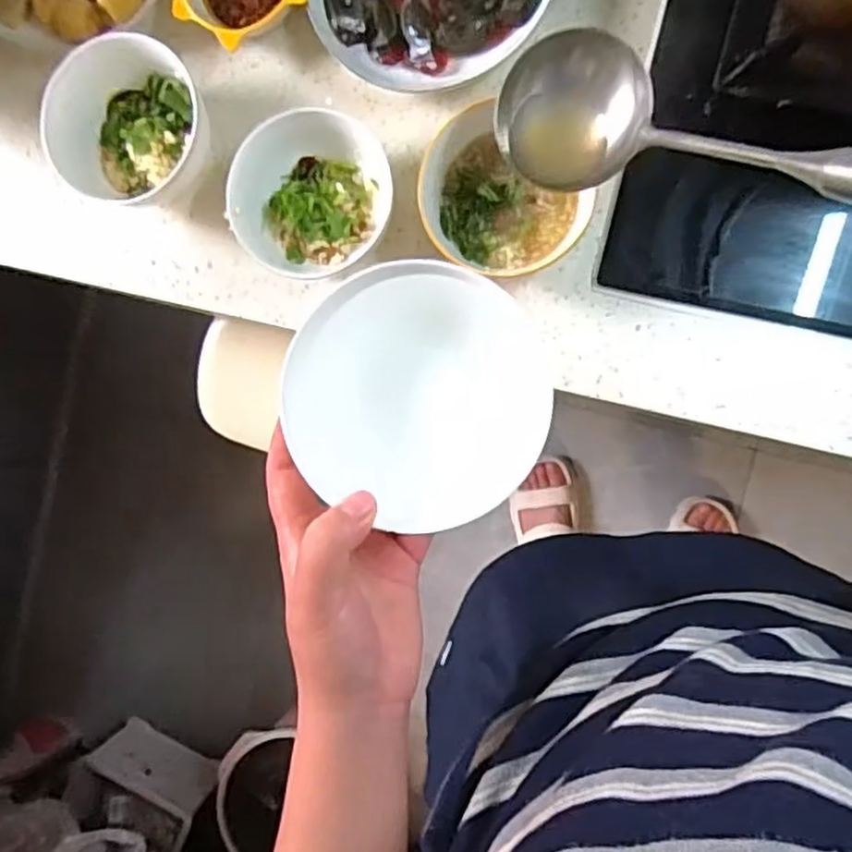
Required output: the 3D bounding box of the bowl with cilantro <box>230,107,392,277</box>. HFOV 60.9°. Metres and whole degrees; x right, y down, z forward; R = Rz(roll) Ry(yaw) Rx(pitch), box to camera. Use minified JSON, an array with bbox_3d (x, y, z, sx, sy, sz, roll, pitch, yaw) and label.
[{"bbox_3d":[-0.091,-0.188,0.582,0.118,0.059,0.122,0,91,9],"label":"bowl with cilantro"}]

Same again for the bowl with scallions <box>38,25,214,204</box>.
[{"bbox_3d":[-0.239,-0.249,0.593,0.110,0.074,0.129,17,94,9],"label":"bowl with scallions"}]

